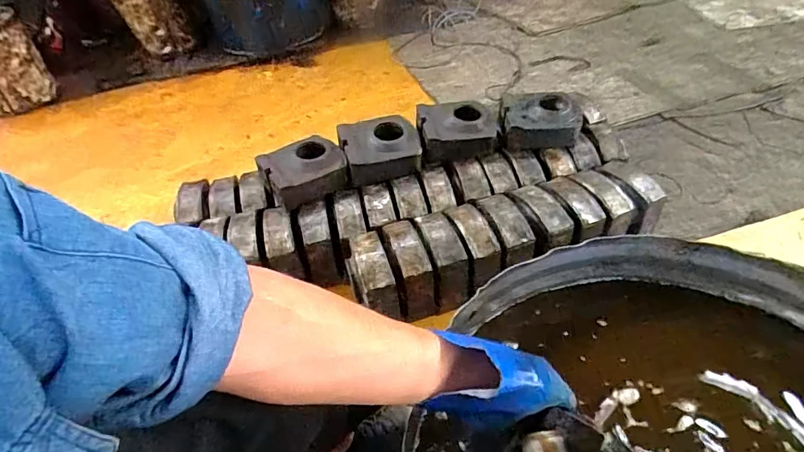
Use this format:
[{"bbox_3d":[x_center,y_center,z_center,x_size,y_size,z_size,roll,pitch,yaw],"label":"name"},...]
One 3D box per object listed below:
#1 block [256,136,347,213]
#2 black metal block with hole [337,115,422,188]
[{"bbox_3d":[-0.230,-0.128,1.115,0.184,0.089,0.133,-25,47,-18],"label":"block"},{"bbox_3d":[-0.055,-0.194,1.159,0.185,0.087,0.160,-13,45,-7],"label":"black metal block with hole"}]

